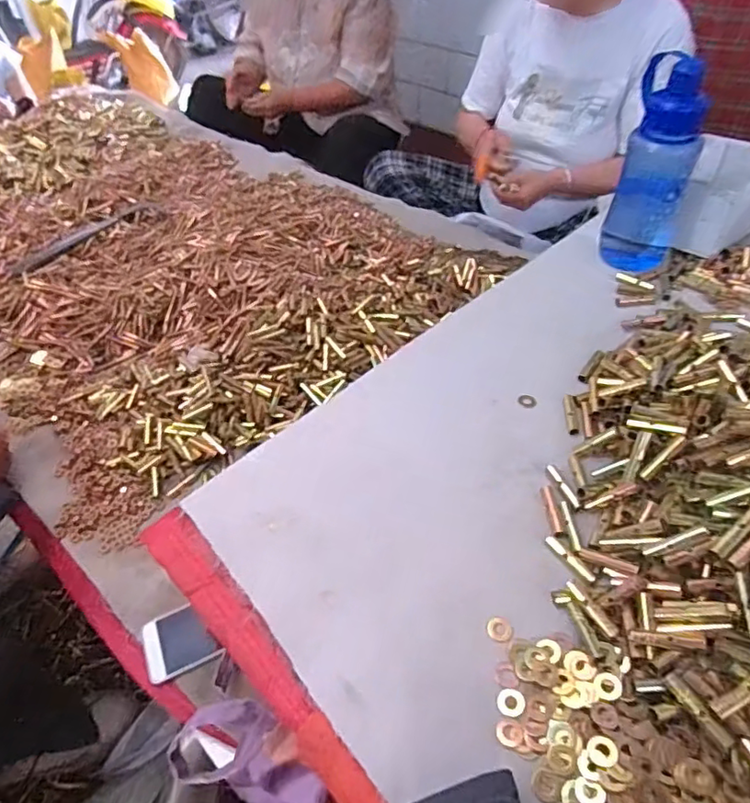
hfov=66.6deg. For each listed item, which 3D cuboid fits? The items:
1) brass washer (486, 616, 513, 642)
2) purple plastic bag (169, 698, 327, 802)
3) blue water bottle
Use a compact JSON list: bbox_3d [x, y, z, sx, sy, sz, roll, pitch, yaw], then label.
[{"bbox_3d":[0.087,0.159,0.400,0.017,0.004,0.017,10,47,14],"label":"brass washer"},{"bbox_3d":[-0.099,0.292,0.469,0.137,0.076,0.059,11,47,14],"label":"purple plastic bag"},{"bbox_3d":[0.313,-0.259,0.633,0.076,0.207,0.069,19,50,21],"label":"blue water bottle"}]

